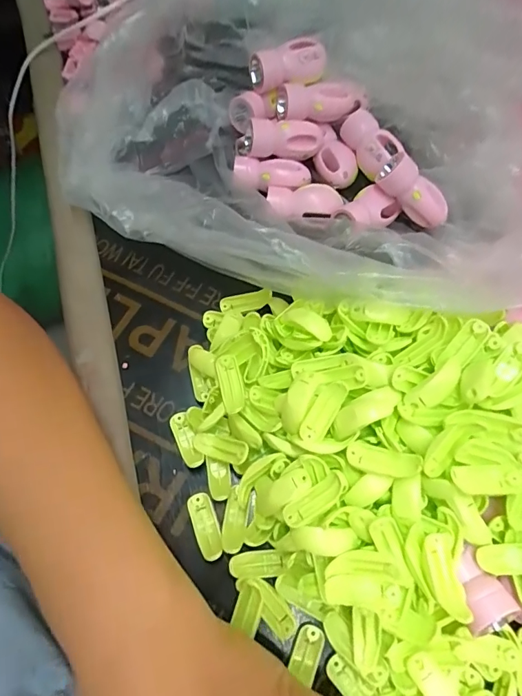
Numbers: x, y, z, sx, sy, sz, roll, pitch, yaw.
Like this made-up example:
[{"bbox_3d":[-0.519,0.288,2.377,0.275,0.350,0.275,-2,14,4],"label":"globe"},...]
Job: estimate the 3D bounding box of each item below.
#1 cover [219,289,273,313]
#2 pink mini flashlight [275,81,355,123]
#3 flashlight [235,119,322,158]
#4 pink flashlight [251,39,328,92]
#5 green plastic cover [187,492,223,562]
[{"bbox_3d":[-0.012,-0.037,0.350,0.041,0.006,0.015,-11,67,-5],"label":"cover"},{"bbox_3d":[0.049,-0.213,0.384,0.068,0.024,0.023,-9,66,-4],"label":"pink mini flashlight"},{"bbox_3d":[0.015,-0.181,0.381,0.075,0.029,0.029,6,66,3],"label":"flashlight"},{"bbox_3d":[0.023,-0.243,0.378,0.061,0.027,0.031,-28,69,-12],"label":"pink flashlight"},{"bbox_3d":[-0.035,0.114,0.282,0.016,0.008,0.041,-19,53,-8],"label":"green plastic cover"}]

